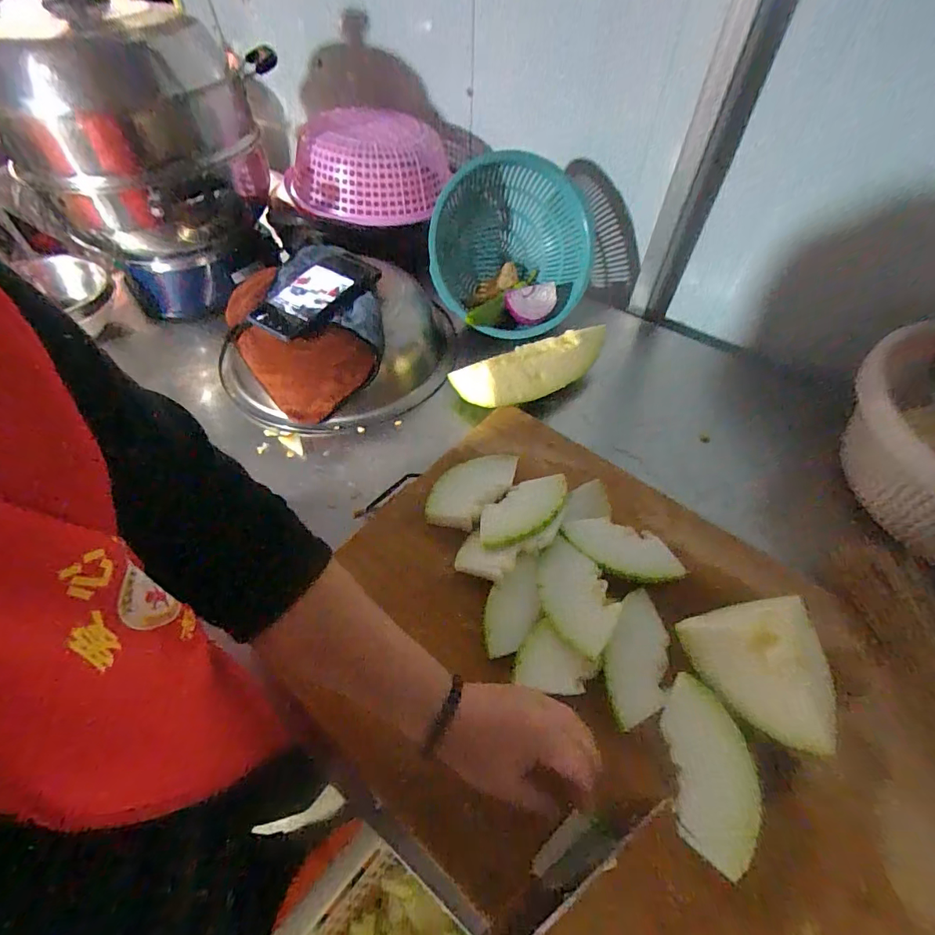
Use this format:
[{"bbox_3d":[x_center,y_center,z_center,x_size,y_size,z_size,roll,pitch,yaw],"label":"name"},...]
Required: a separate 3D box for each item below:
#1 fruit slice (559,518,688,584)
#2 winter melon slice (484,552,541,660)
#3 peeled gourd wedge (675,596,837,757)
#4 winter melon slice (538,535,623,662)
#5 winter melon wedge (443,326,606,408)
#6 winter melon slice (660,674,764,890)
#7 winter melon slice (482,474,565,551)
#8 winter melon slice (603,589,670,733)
[{"bbox_3d":[0.166,0.088,0.511,0.127,0.009,0.066,18,54,11],"label":"fruit slice"},{"bbox_3d":[0.047,0.139,0.482,0.051,0.012,0.106,18,69,12],"label":"winter melon slice"},{"bbox_3d":[0.264,0.179,0.417,0.117,0.064,0.129,-5,53,-6],"label":"peeled gourd wedge"},{"bbox_3d":[0.109,0.129,0.481,0.068,0.013,0.117,-16,55,-14],"label":"winter melon slice"},{"bbox_3d":[0.100,-0.141,0.691,0.238,0.059,0.087,-18,55,-15],"label":"winter melon wedge"},{"bbox_3d":[0.204,0.251,0.395,0.064,0.016,0.134,4,52,1],"label":"winter melon slice"},{"bbox_3d":[0.065,0.049,0.538,0.131,0.014,0.064,-30,59,-23],"label":"winter melon slice"},{"bbox_3d":[0.162,0.180,0.451,0.062,0.008,0.127,28,56,-3],"label":"winter melon slice"}]

